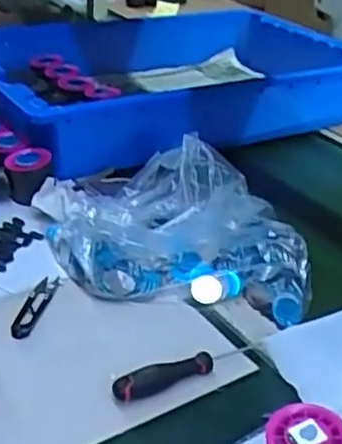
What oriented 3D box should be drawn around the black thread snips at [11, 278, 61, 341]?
[{"bbox_3d":[-0.133,0.082,0.693,0.021,0.010,0.097,7,29,6],"label":"black thread snips"}]

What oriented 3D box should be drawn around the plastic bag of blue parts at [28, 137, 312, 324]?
[{"bbox_3d":[-0.002,0.002,0.767,0.292,0.099,0.237,1,29,-5],"label":"plastic bag of blue parts"}]

